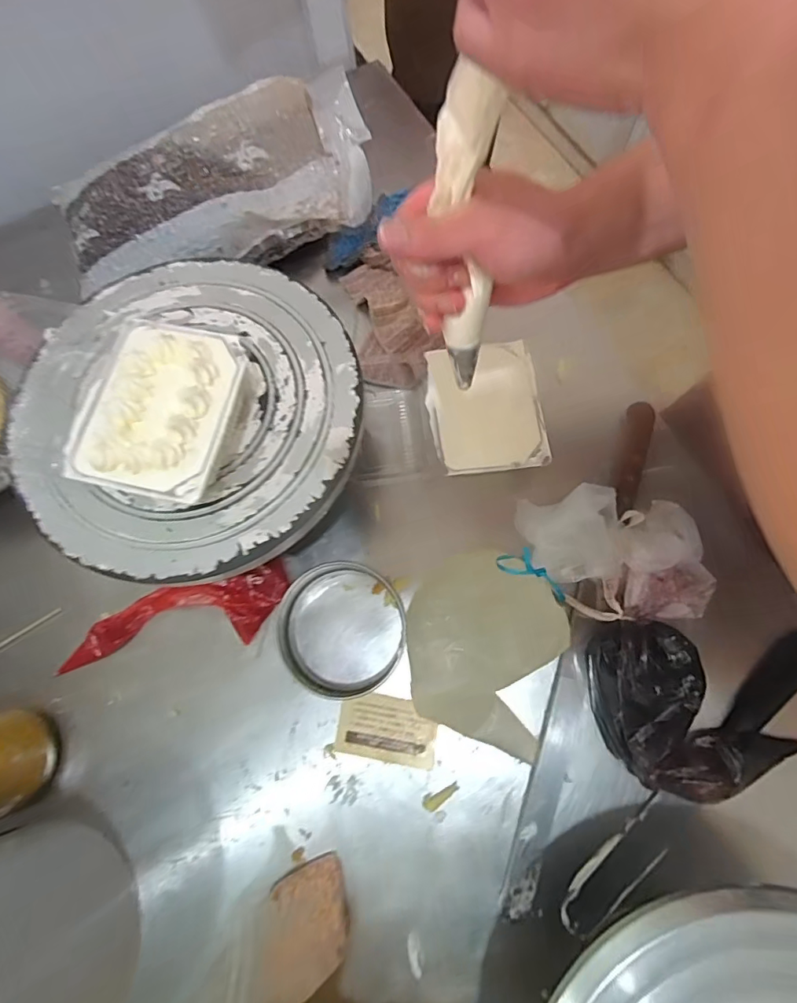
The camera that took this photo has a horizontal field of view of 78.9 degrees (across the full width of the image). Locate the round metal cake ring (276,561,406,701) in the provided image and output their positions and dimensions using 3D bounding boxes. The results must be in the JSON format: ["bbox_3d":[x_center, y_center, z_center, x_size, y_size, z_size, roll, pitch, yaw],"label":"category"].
[{"bbox_3d":[-0.050,0.114,0.440,0.111,0.048,0.119,-1,71,2],"label":"round metal cake ring"}]

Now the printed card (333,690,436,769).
[{"bbox_3d":[-0.010,0.203,0.433,0.086,0.004,0.053,8,72,5],"label":"printed card"}]

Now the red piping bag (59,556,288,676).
[{"bbox_3d":[-0.211,0.110,0.456,0.217,0.035,0.066,-13,71,-2],"label":"red piping bag"}]

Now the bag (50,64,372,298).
[{"bbox_3d":[-0.195,-0.346,0.521,0.345,0.095,0.187,-18,73,-2],"label":"bag"}]

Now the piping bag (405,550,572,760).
[{"bbox_3d":[0.073,0.125,0.427,0.134,0.060,0.148,18,73,8],"label":"piping bag"}]

